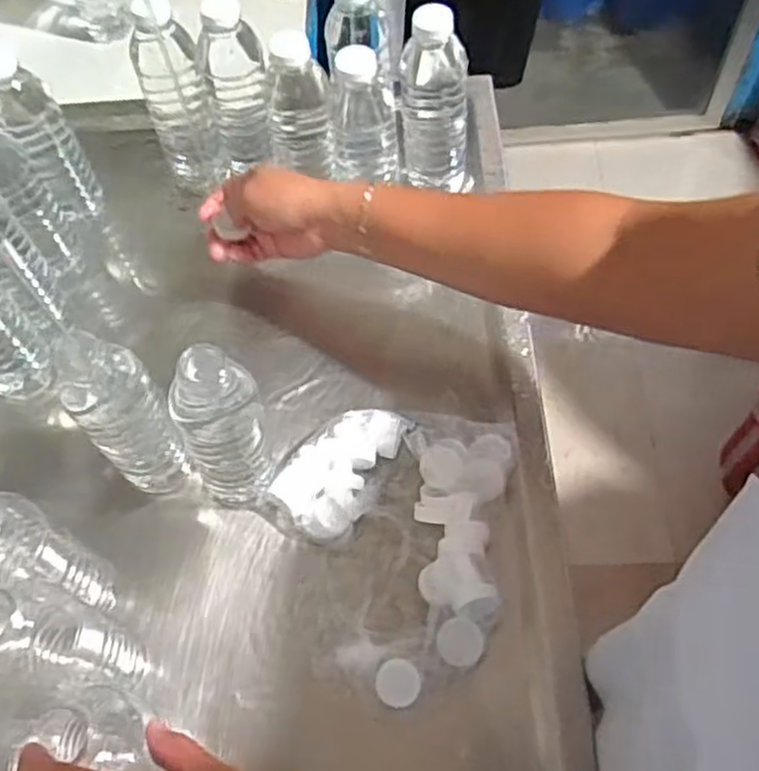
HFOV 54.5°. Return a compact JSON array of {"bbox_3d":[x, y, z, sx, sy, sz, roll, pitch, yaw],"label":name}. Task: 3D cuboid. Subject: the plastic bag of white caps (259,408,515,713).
[{"bbox_3d":[0.001,0.113,0.539,0.170,0.033,0.209,7,61,8],"label":"plastic bag of white caps"}]

